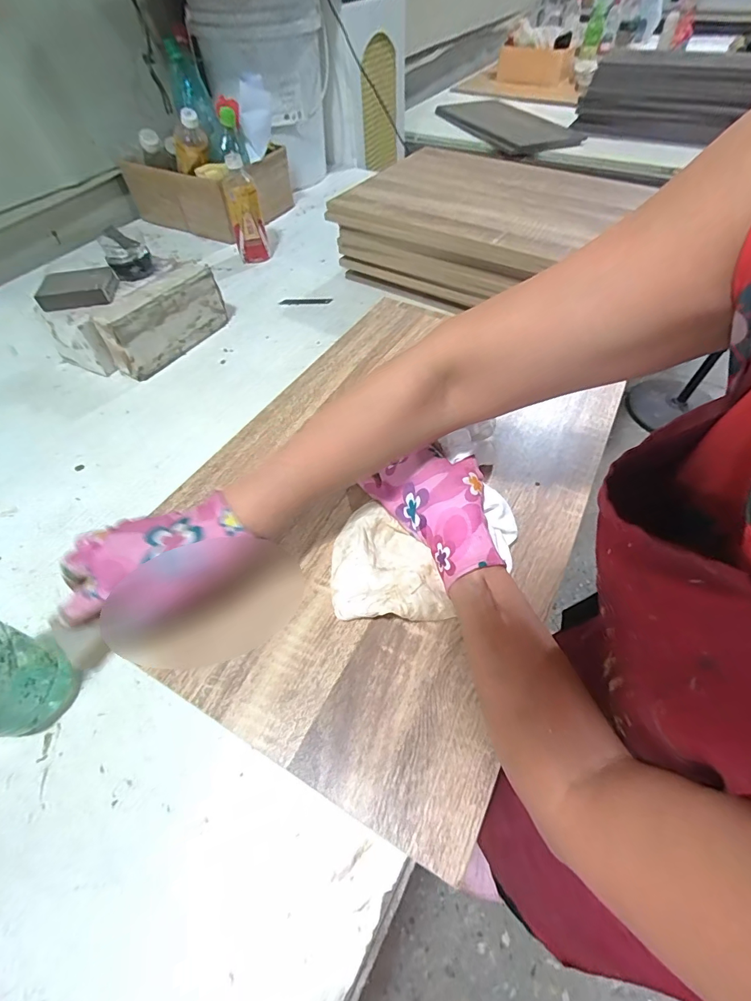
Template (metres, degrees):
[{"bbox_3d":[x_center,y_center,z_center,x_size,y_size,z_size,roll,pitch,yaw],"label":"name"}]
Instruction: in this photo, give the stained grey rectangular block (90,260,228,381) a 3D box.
[{"bbox_3d":[-0.357,-0.305,0.727,0.066,0.106,0.203,27,58,19],"label":"stained grey rectangular block"}]

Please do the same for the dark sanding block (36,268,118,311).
[{"bbox_3d":[-0.470,-0.333,0.679,0.107,0.029,0.071,-14,53,-7],"label":"dark sanding block"}]

